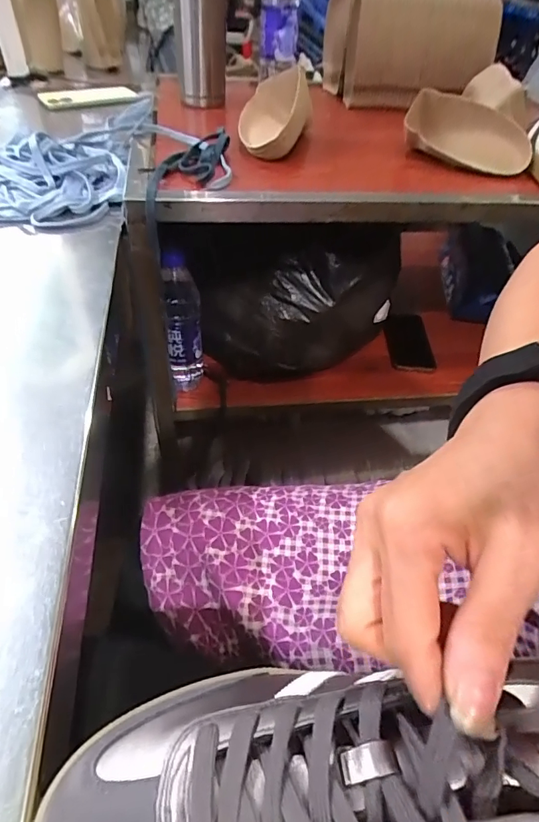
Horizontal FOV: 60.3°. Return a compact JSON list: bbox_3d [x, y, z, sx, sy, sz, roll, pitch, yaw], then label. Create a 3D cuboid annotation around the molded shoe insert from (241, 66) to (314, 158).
[{"bbox_3d":[0.008,-0.415,0.648,0.089,0.092,0.194,4,46,-2],"label":"molded shoe insert"}]

